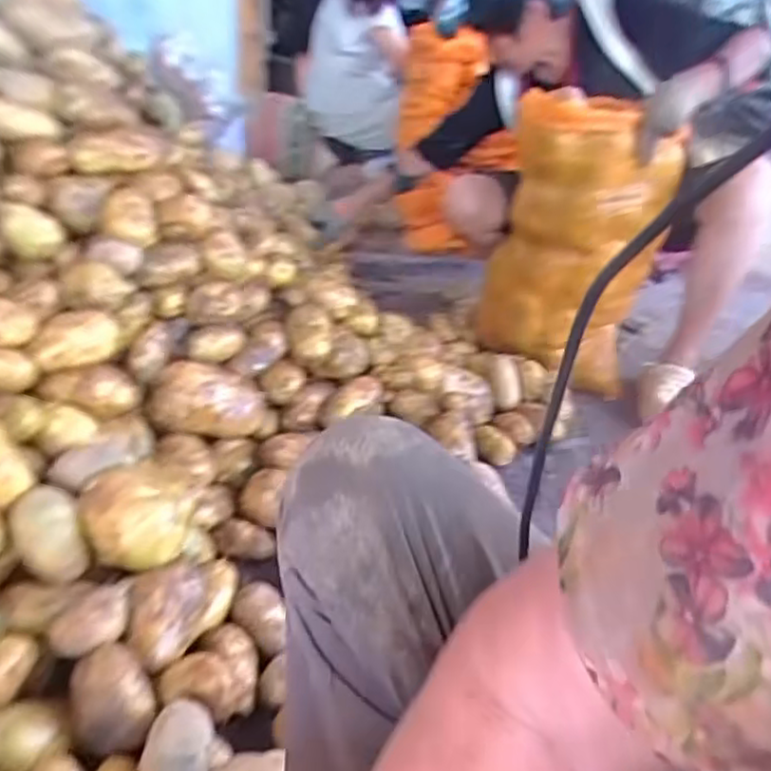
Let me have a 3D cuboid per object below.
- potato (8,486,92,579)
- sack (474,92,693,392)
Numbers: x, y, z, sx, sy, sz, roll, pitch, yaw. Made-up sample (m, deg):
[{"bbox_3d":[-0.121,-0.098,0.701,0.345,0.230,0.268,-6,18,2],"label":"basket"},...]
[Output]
[{"bbox_3d":[-0.352,0.157,0.716,0.062,0.057,0.098,-13,76,-37],"label":"potato"},{"bbox_3d":[0.360,-0.258,1.313,0.310,0.522,0.202,12,27,11],"label":"sack"}]

